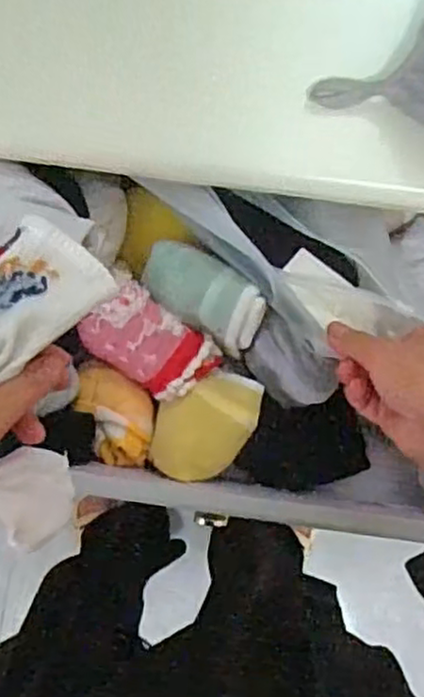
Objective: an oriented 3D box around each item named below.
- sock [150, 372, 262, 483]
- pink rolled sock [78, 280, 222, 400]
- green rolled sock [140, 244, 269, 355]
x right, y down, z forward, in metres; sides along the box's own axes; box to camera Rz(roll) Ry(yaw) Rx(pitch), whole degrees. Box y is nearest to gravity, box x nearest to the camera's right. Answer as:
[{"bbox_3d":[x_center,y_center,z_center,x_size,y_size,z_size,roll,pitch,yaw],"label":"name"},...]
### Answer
[{"bbox_3d":[-0.003,0.056,0.492,0.087,0.038,0.059,-25,86,0],"label":"sock"},{"bbox_3d":[-0.046,-0.004,0.487,0.094,0.039,0.060,38,88,4],"label":"pink rolled sock"},{"bbox_3d":[-0.006,-0.038,0.482,0.089,0.035,0.046,34,87,4],"label":"green rolled sock"}]

